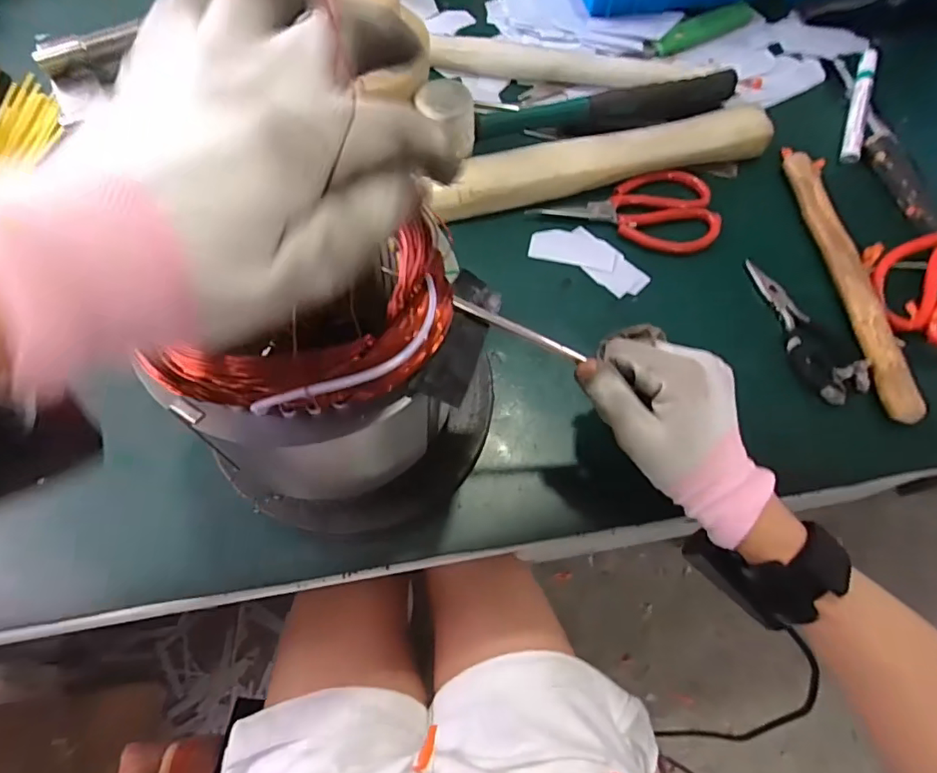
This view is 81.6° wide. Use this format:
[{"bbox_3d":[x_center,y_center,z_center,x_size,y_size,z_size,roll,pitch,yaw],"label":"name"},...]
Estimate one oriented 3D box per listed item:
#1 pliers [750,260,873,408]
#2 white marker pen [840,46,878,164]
[{"bbox_3d":[0.253,-0.044,0.419,0.041,0.010,0.125,-26,69,-13],"label":"pliers"},{"bbox_3d":[0.367,-0.263,0.509,0.018,0.019,0.145,22,67,8],"label":"white marker pen"}]

